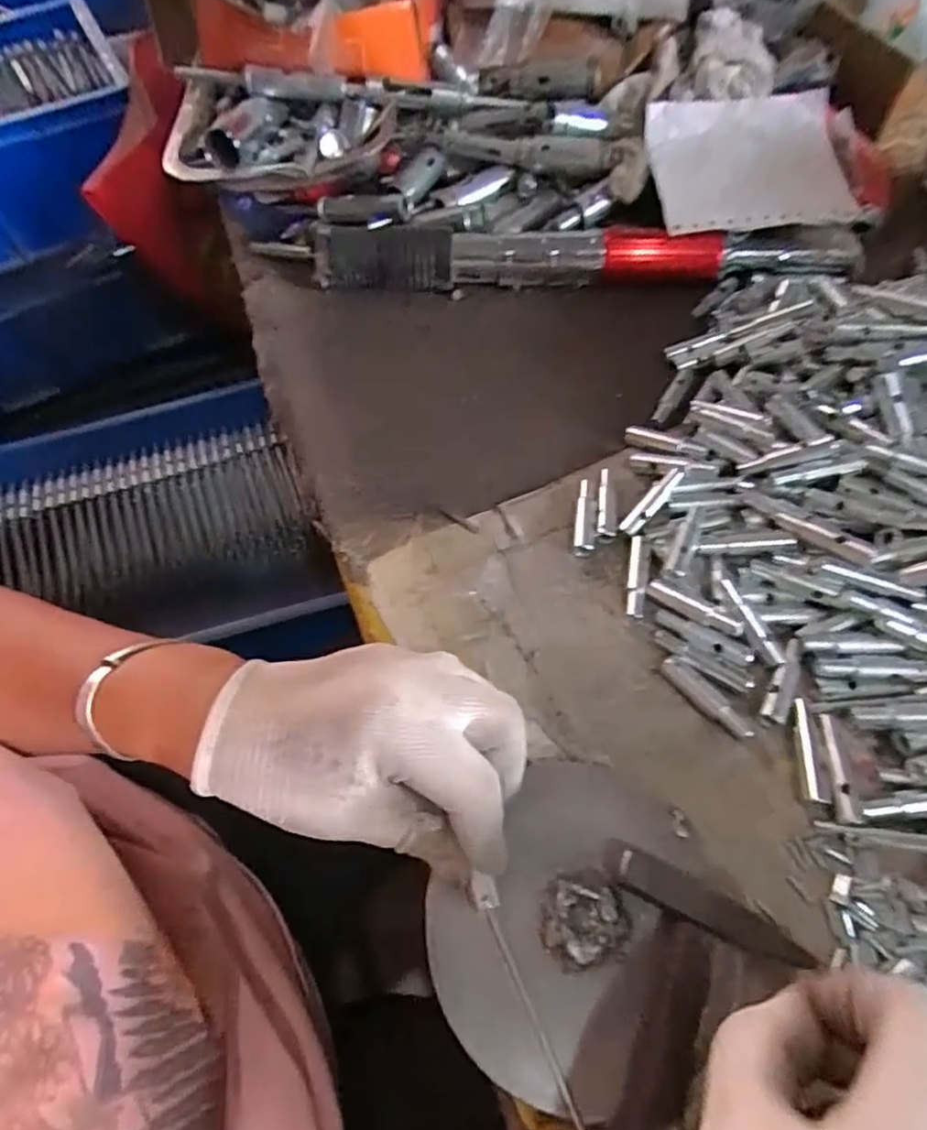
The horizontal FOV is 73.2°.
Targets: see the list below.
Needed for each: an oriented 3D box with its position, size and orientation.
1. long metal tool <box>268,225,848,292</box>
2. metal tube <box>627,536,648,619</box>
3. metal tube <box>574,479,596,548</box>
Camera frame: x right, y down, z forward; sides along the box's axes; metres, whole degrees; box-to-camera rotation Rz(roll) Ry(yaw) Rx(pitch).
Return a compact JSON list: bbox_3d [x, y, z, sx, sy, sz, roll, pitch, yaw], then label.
[{"bbox_3d":[0.059,-0.238,0.466,0.451,0.042,0.044,2,61,5],"label":"long metal tool"},{"bbox_3d":[0.097,0.007,0.349,0.010,0.006,0.051,8,61,8],"label":"metal tube"},{"bbox_3d":[0.072,-0.031,0.367,0.012,0.008,0.050,6,61,7],"label":"metal tube"}]

